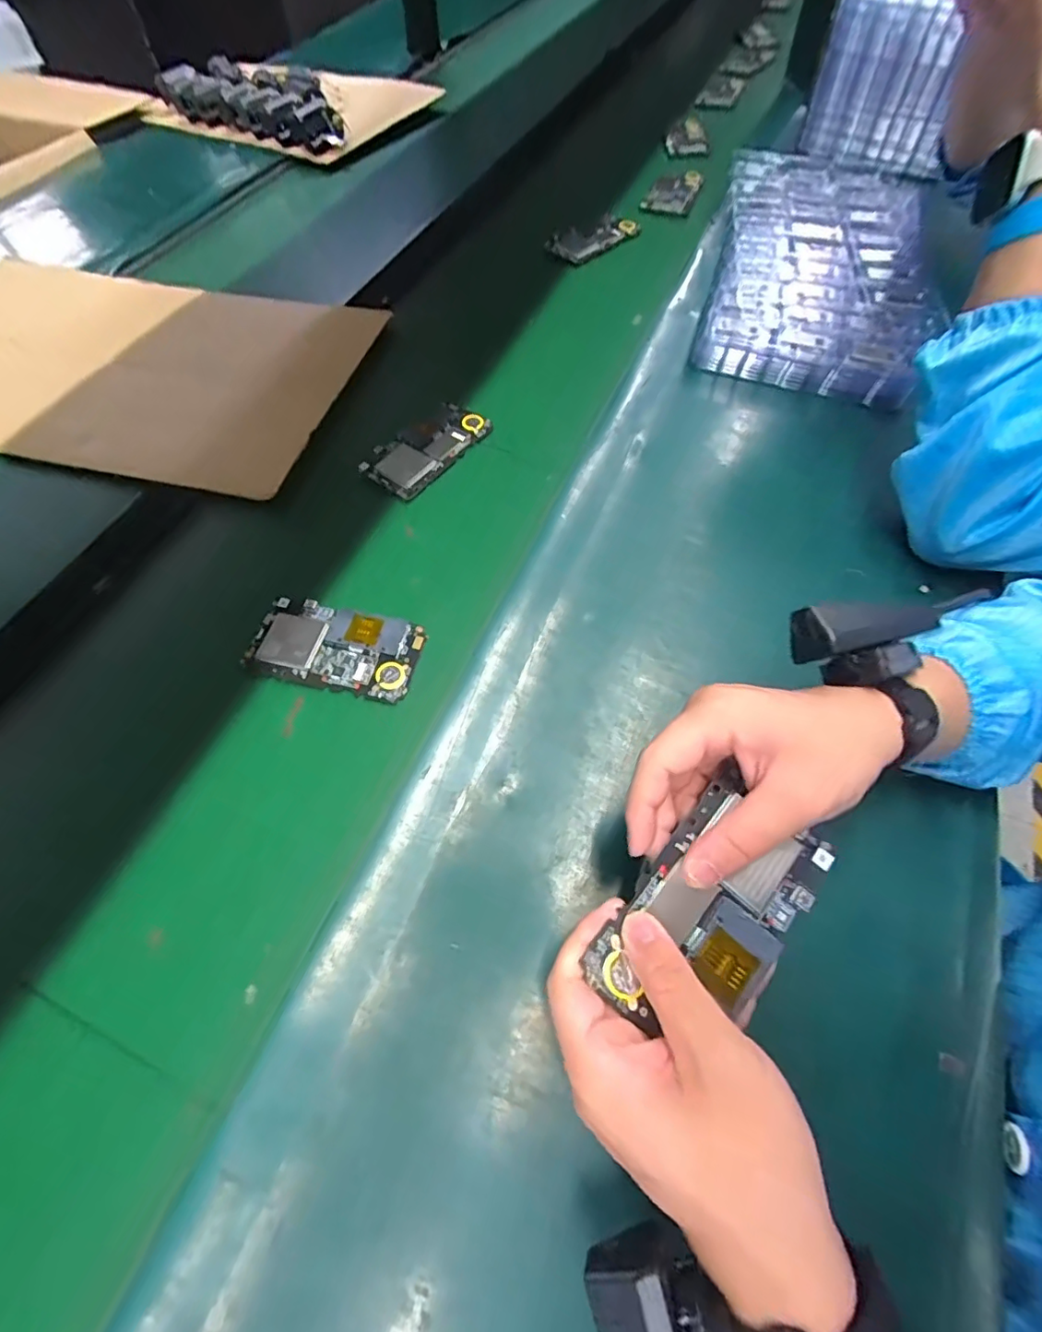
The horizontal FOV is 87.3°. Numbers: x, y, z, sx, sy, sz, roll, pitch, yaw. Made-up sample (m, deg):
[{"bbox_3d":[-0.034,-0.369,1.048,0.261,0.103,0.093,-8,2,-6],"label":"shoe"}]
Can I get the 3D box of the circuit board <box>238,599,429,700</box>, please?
[{"bbox_3d":[-0.138,-0.015,0.406,0.124,0.004,0.066,12,63,9],"label":"circuit board"}]

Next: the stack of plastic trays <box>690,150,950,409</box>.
[{"bbox_3d":[0.330,-0.466,0.631,0.206,0.066,0.426,13,61,9],"label":"stack of plastic trays"}]

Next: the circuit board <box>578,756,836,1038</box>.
[{"bbox_3d":[0.092,0.114,0.258,0.067,0.017,0.120,37,67,21],"label":"circuit board"}]

